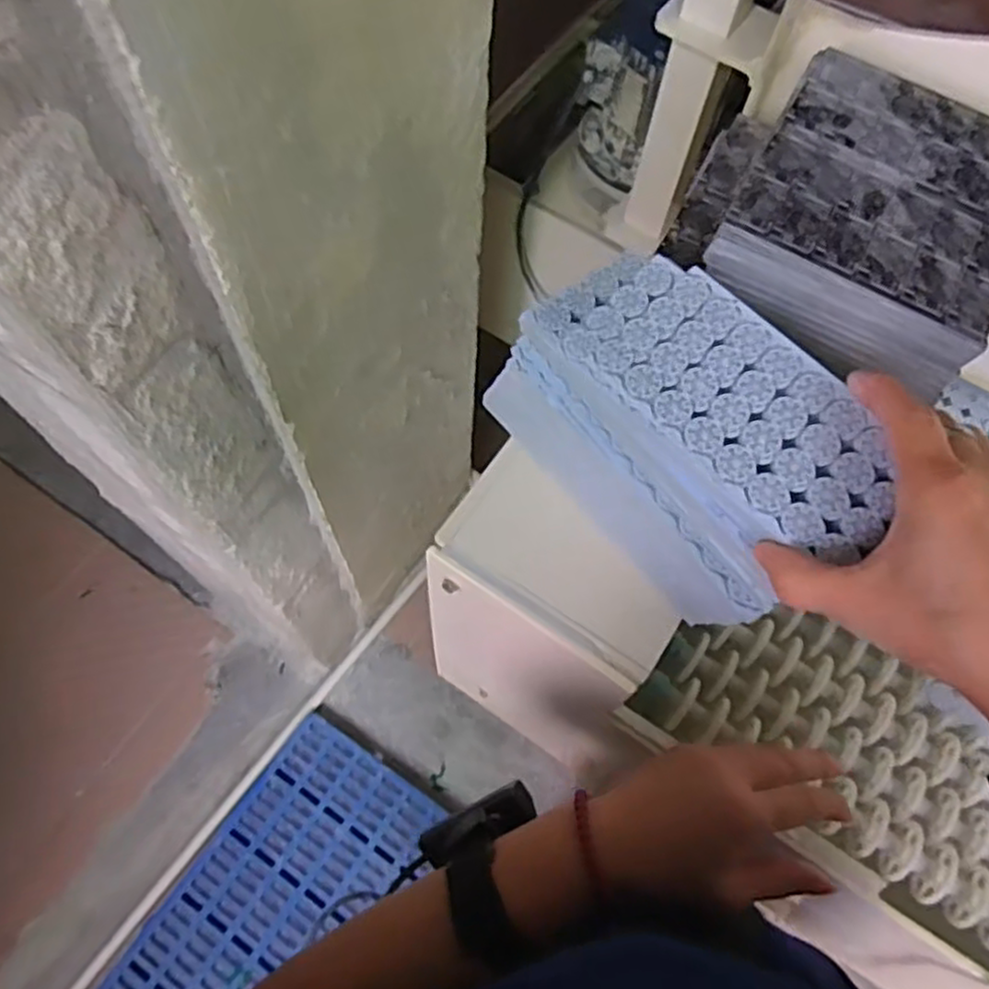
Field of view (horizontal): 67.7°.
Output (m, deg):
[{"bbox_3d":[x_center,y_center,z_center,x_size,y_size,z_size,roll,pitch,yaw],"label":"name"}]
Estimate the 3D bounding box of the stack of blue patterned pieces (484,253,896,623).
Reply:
[{"bbox_3d":[0.101,-0.028,0.406,0.095,0.128,0.197,-36,72,-17],"label":"stack of blue patterned pieces"}]

